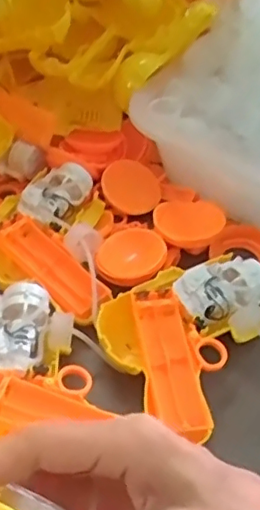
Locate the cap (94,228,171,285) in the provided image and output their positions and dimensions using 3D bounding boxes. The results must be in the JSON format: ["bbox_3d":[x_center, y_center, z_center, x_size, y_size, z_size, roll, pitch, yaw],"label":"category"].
[{"bbox_3d":[0.002,-0.001,0.493,0.053,0.013,0.061,17,49,13],"label":"cap"}]

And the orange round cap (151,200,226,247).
[{"bbox_3d":[0.051,-0.029,0.508,0.057,0.015,0.051,-11,49,-13],"label":"orange round cap"}]

